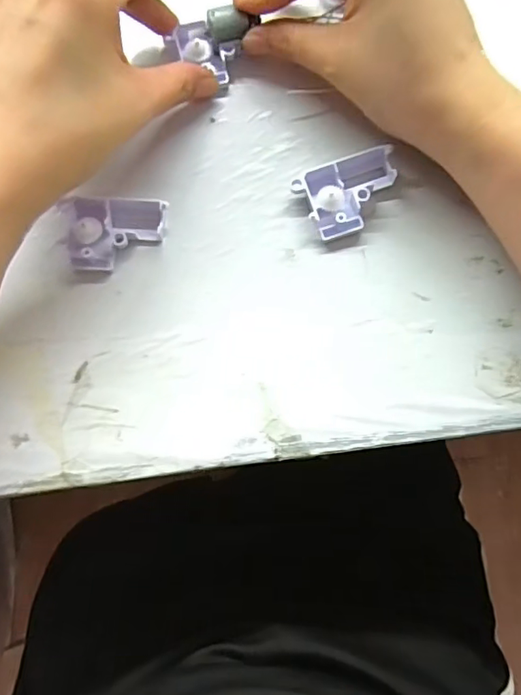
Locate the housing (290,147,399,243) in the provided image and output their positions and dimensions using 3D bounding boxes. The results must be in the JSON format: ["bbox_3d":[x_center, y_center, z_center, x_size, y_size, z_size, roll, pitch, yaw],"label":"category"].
[{"bbox_3d":[0.047,-0.077,0.263,0.051,0.014,0.035,-19,80,-4],"label":"housing"}]

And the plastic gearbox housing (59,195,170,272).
[{"bbox_3d":[-0.073,-0.057,0.257,0.049,0.013,0.036,0,79,-1],"label":"plastic gearbox housing"}]

